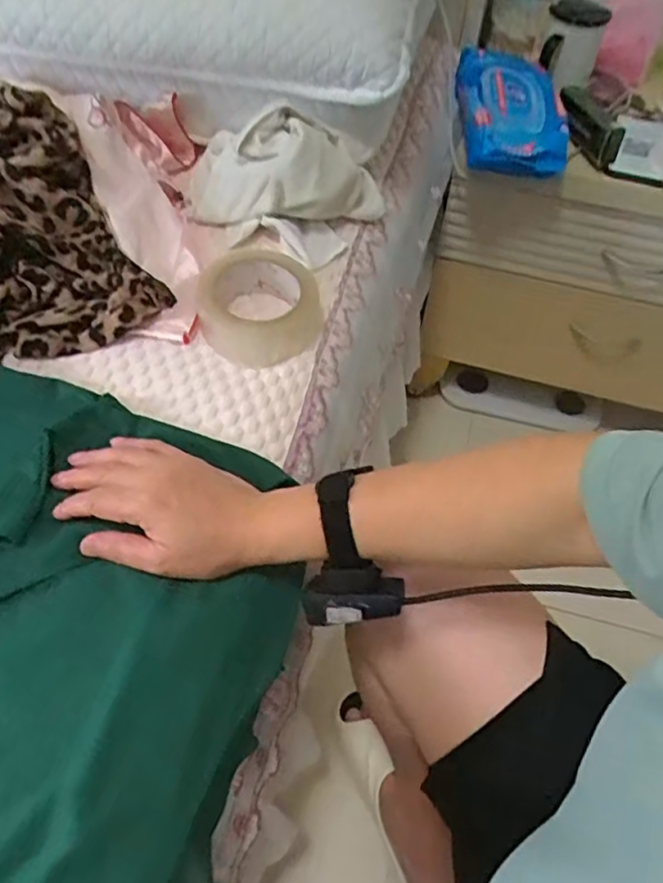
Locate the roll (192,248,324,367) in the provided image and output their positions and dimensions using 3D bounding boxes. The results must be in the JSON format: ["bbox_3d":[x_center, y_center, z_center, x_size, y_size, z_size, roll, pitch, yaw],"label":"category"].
[{"bbox_3d":[-0.068,-0.136,0.617,0.114,0.050,0.117,3,52,-3],"label":"roll"}]

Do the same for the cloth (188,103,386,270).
[{"bbox_3d":[-0.053,-0.287,0.689,0.196,0.093,0.133,21,54,11],"label":"cloth"}]

